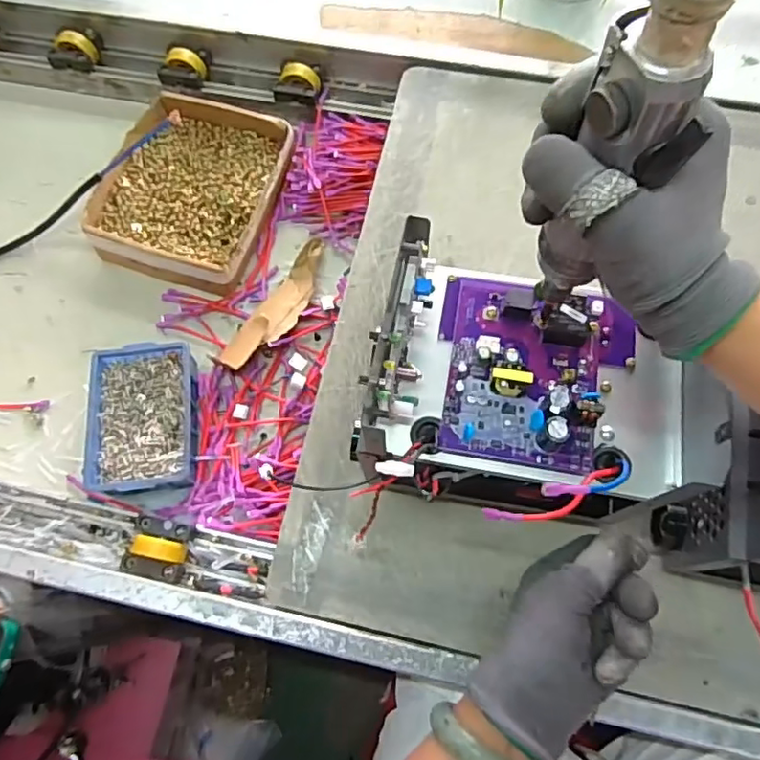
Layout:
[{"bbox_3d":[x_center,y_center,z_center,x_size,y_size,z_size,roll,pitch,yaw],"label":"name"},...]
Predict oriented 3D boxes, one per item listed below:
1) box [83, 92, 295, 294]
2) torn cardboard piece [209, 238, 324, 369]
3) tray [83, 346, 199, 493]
[{"bbox_3d":[-0.222,-0.226,0.701,0.202,0.051,0.225,18,72,8],"label":"box"},{"bbox_3d":[-0.110,-0.081,0.655,0.052,0.029,0.180,33,74,12],"label":"torn cardboard piece"},{"bbox_3d":[-0.240,0.041,0.604,0.103,0.050,0.146,-3,70,0],"label":"tray"}]

